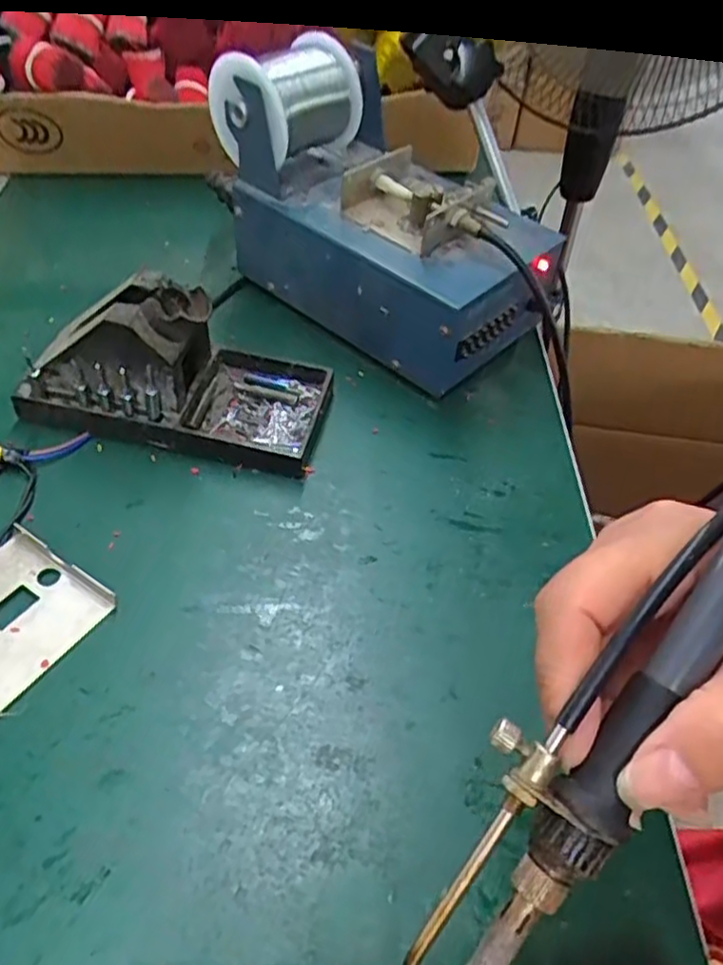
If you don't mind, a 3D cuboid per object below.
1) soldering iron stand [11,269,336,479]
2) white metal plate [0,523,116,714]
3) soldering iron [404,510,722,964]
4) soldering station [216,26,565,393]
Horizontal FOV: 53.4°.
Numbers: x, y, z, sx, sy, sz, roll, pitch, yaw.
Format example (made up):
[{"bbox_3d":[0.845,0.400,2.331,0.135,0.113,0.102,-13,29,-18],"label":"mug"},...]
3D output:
[{"bbox_3d":[-0.097,-0.071,0.387,0.158,0.060,0.089,15,49,9],"label":"soldering iron stand"},{"bbox_3d":[-0.157,0.058,0.318,0.066,0.015,0.069,29,52,18],"label":"white metal plate"},{"bbox_3d":[0.067,0.054,0.183,0.031,0.017,0.206,34,87,27],"label":"soldering iron"},{"bbox_3d":[0.017,-0.176,0.453,0.201,0.122,0.122,37,55,24],"label":"soldering station"}]

